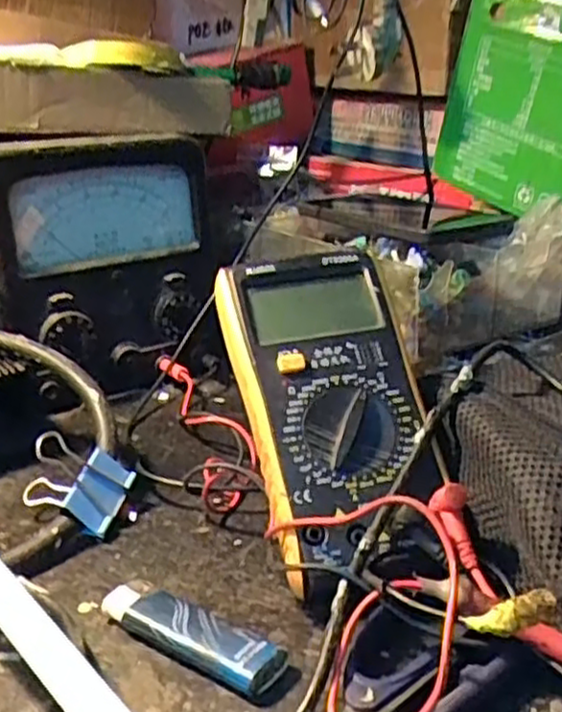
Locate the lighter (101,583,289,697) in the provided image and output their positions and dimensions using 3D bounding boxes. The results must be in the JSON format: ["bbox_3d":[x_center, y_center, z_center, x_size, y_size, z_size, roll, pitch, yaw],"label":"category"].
[{"bbox_3d":[-0.037,0.110,0.299,0.083,0.013,0.022,14,25,36],"label":"lighter"}]

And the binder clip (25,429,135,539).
[{"bbox_3d":[-0.110,0.067,0.396,0.060,0.035,0.044,9,23,25],"label":"binder clip"}]

